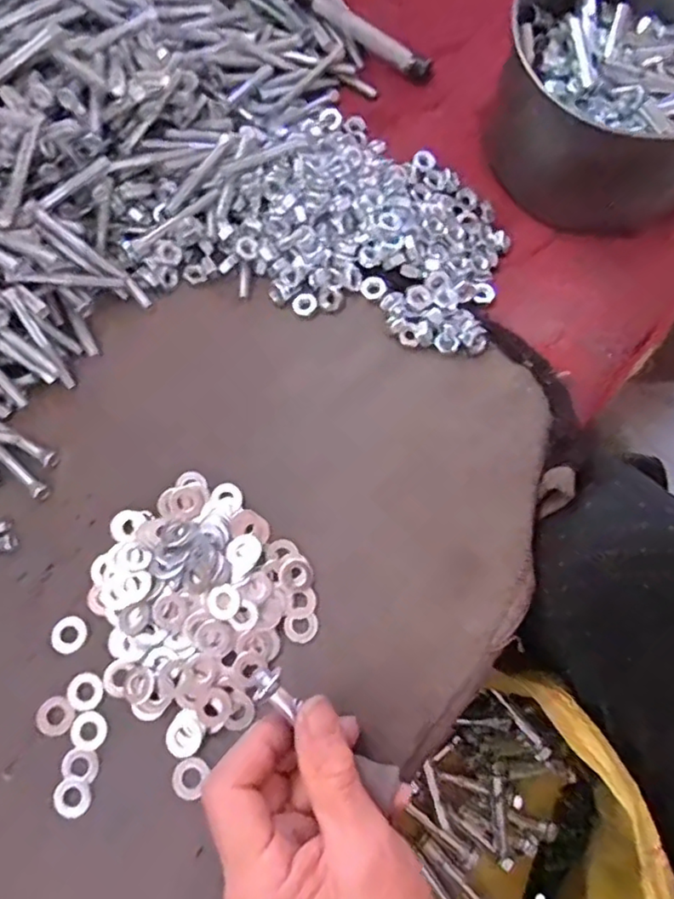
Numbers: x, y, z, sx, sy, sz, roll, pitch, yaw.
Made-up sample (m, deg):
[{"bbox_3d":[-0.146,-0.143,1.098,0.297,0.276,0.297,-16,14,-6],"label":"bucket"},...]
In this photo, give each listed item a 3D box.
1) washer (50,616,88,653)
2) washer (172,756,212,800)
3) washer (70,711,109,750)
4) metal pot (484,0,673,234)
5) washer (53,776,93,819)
[{"bbox_3d":[-0.129,0.089,0.284,0.017,0.004,0.017,0,73,0],"label":"washer"},{"bbox_3d":[-0.067,0.148,0.266,0.015,0.004,0.017,20,74,6],"label":"washer"},{"bbox_3d":[-0.115,0.130,0.272,0.017,0.004,0.016,0,73,0],"label":"washer"},{"bbox_3d":[0.162,-0.202,0.331,0.136,0.079,0.130,0,73,0],"label":"metal pot"},{"bbox_3d":[-0.119,0.156,0.264,0.016,0.004,0.016,0,73,0],"label":"washer"}]

